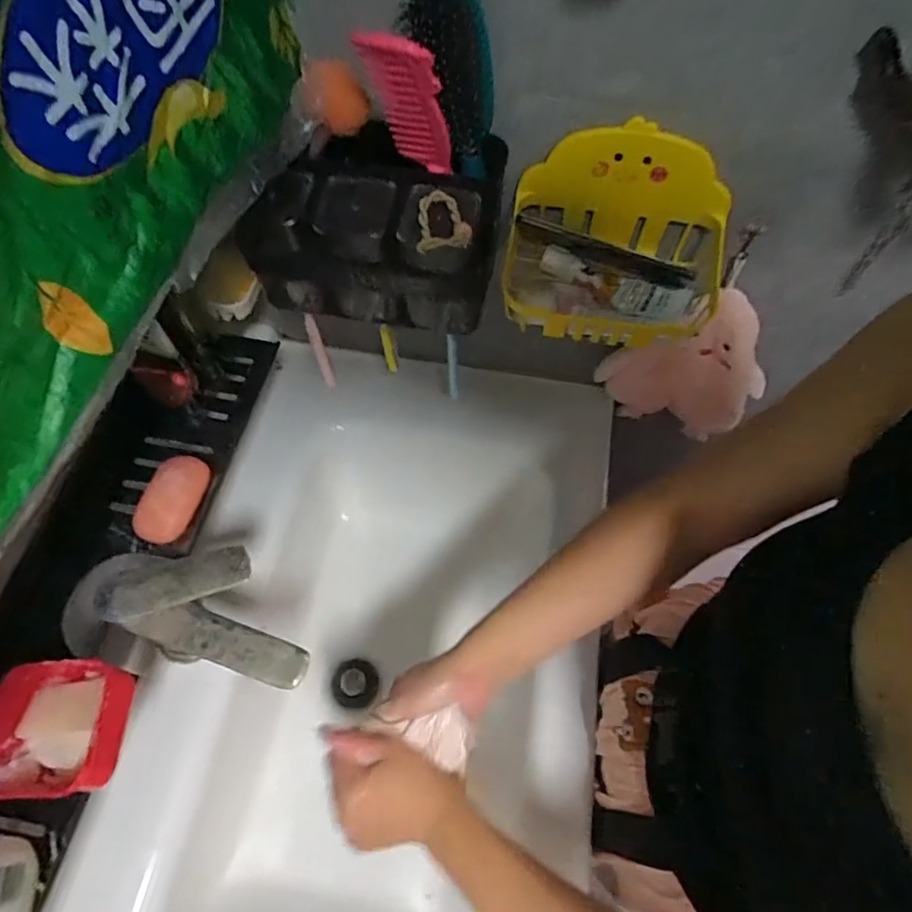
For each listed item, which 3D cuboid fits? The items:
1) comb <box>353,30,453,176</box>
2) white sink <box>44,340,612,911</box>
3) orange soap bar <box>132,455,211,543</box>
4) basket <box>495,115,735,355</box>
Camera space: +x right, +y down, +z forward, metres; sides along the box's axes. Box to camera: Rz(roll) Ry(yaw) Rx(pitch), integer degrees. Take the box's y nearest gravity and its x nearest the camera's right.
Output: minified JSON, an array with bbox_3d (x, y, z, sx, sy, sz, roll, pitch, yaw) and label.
[{"bbox_3d":[-0.033,-0.257,0.419,0.050,0.129,0.008,11,84,9],"label":"comb"},{"bbox_3d":[-0.100,0.258,0.653,0.484,0.178,0.796,9,61,3],"label":"white sink"},{"bbox_3d":[-0.254,0.038,0.508,0.048,0.020,0.078,12,61,5],"label":"orange soap bar"},{"bbox_3d":[0.150,-0.186,0.507,0.205,0.135,0.117,9,61,3],"label":"basket"}]

